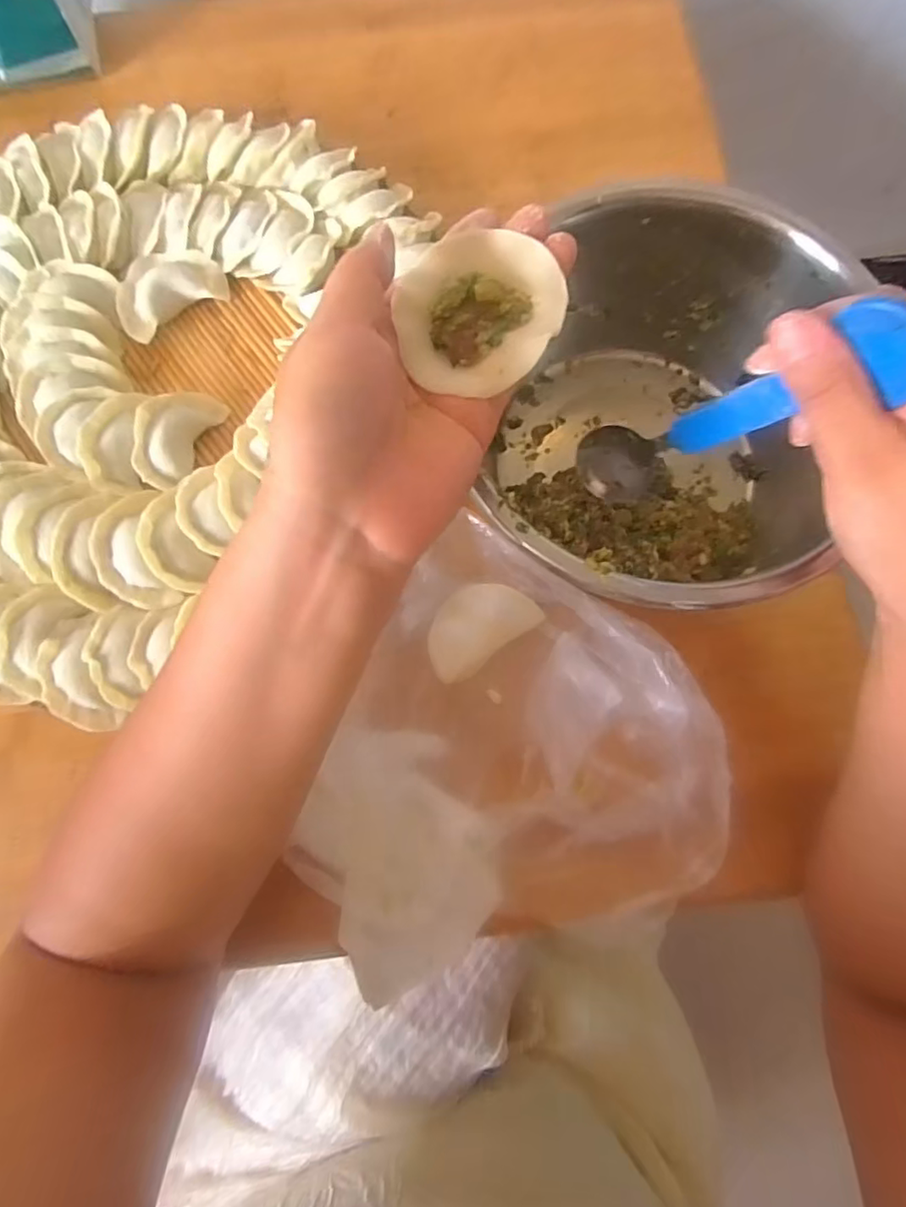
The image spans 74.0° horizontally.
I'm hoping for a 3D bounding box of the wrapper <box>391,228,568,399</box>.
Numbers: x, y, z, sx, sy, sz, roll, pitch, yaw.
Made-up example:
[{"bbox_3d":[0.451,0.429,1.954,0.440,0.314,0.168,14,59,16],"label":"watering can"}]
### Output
[{"bbox_3d":[0.009,-0.107,0.220,0.058,0.011,0.061,0,76,0],"label":"wrapper"}]

